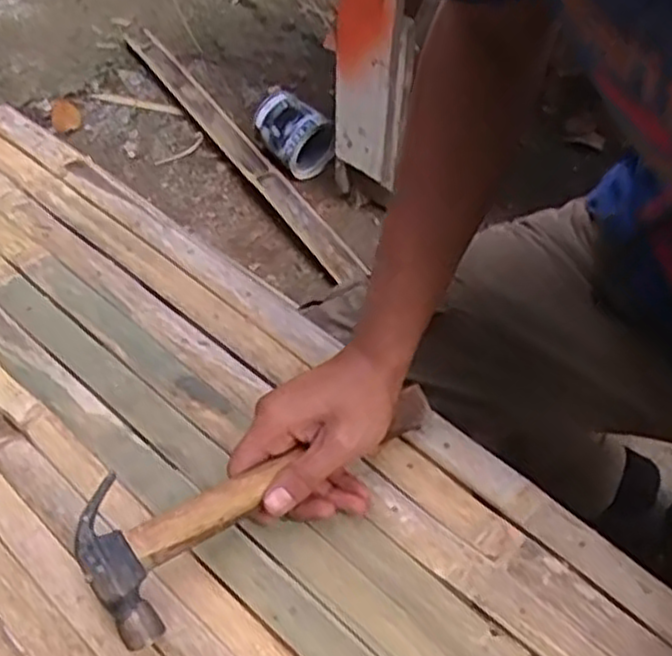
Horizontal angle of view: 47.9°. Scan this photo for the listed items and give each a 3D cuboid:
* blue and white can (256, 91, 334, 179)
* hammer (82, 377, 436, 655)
[{"bbox_3d":[-0.091,-0.366,1.415,0.105,0.102,0.154,-35,60,-26],"label":"blue and white can"},{"bbox_3d":[-0.037,0.094,0.475,0.246,0.039,0.078,-25,56,-28],"label":"hammer"}]

